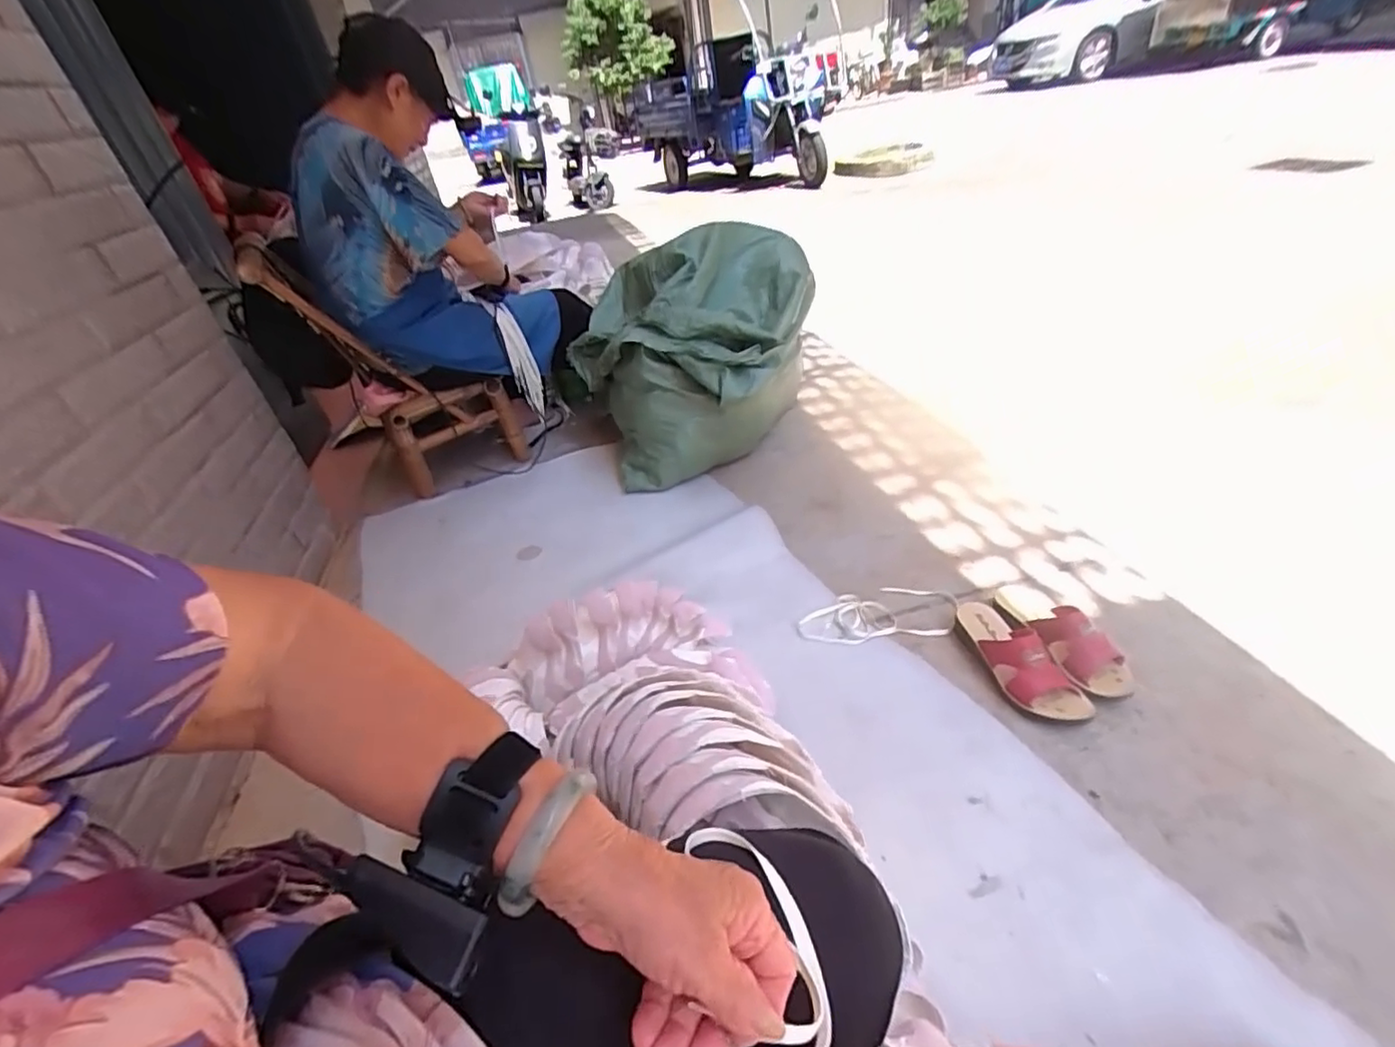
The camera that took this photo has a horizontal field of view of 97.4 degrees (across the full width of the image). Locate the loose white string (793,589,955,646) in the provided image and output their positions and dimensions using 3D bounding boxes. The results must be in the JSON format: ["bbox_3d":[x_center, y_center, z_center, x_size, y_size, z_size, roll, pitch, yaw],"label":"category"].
[{"bbox_3d":[0.300,0.147,1.025,0.266,0.014,0.117,-6,35,0],"label":"loose white string"}]

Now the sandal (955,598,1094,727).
[{"bbox_3d":[0.457,0.183,0.884,0.081,0.088,0.226,-14,36,-11],"label":"sandal"}]

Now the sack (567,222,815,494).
[{"bbox_3d":[-0.013,-0.390,1.454,0.577,0.433,0.479,-8,36,5],"label":"sack"}]

